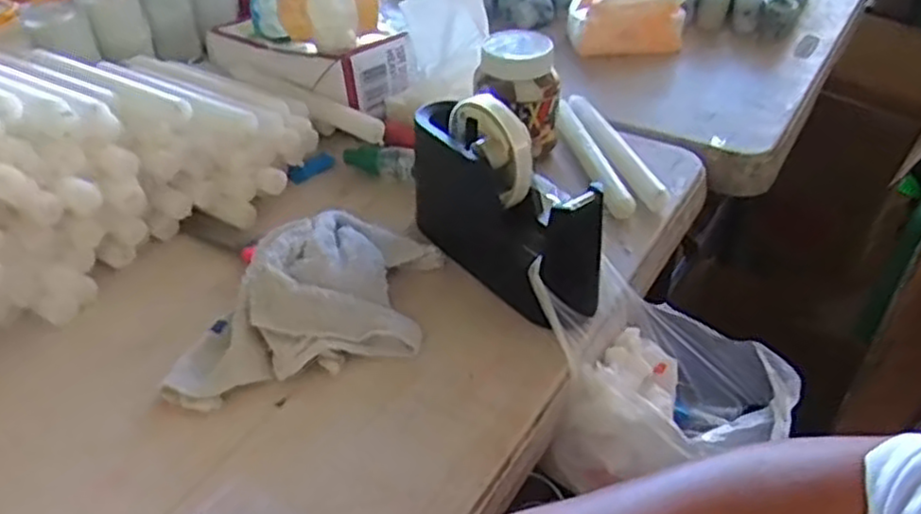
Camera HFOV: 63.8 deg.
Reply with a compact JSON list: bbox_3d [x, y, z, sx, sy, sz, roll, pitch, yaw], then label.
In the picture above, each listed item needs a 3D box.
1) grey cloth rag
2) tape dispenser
[{"bbox_3d":[-0.108,0.023,0.532,0.195,0.055,0.122,-12,41,-13],"label":"grey cloth rag"},{"bbox_3d":[0.027,-0.046,0.550,0.059,0.128,0.184,-26,45,-27],"label":"tape dispenser"}]

